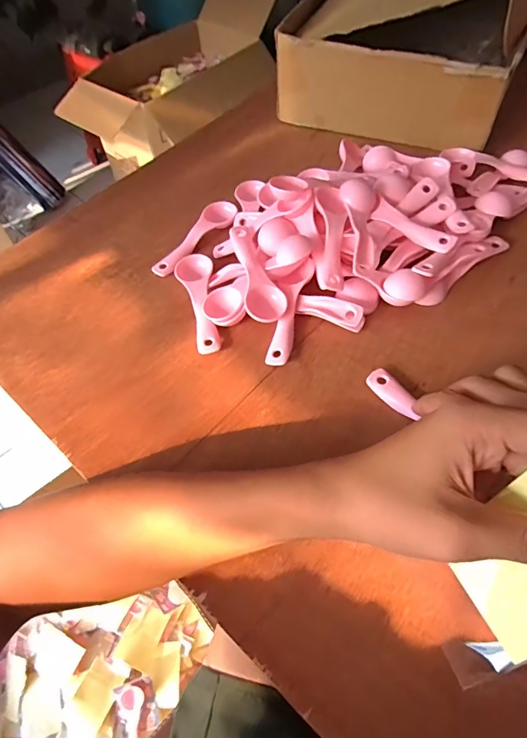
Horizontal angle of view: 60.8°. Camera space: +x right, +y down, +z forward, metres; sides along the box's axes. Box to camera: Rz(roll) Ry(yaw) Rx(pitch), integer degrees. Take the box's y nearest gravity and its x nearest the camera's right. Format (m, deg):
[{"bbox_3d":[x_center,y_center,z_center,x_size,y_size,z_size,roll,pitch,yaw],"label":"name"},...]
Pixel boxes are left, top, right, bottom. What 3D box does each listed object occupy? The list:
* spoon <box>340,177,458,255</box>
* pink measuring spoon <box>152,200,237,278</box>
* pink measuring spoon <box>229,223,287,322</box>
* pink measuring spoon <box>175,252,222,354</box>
[{"bbox_3d":[0.125,-0.143,0.421,0.115,0.023,0.040,35,63,12],"label":"spoon"},{"bbox_3d":[-0.068,-0.137,0.462,0.034,0.015,0.113,27,62,21],"label":"pink measuring spoon"},{"bbox_3d":[-0.005,-0.087,0.419,0.035,0.028,0.116,-12,56,-3],"label":"pink measuring spoon"},{"bbox_3d":[-0.059,-0.067,0.426,0.033,0.014,0.119,-15,56,-5],"label":"pink measuring spoon"}]

